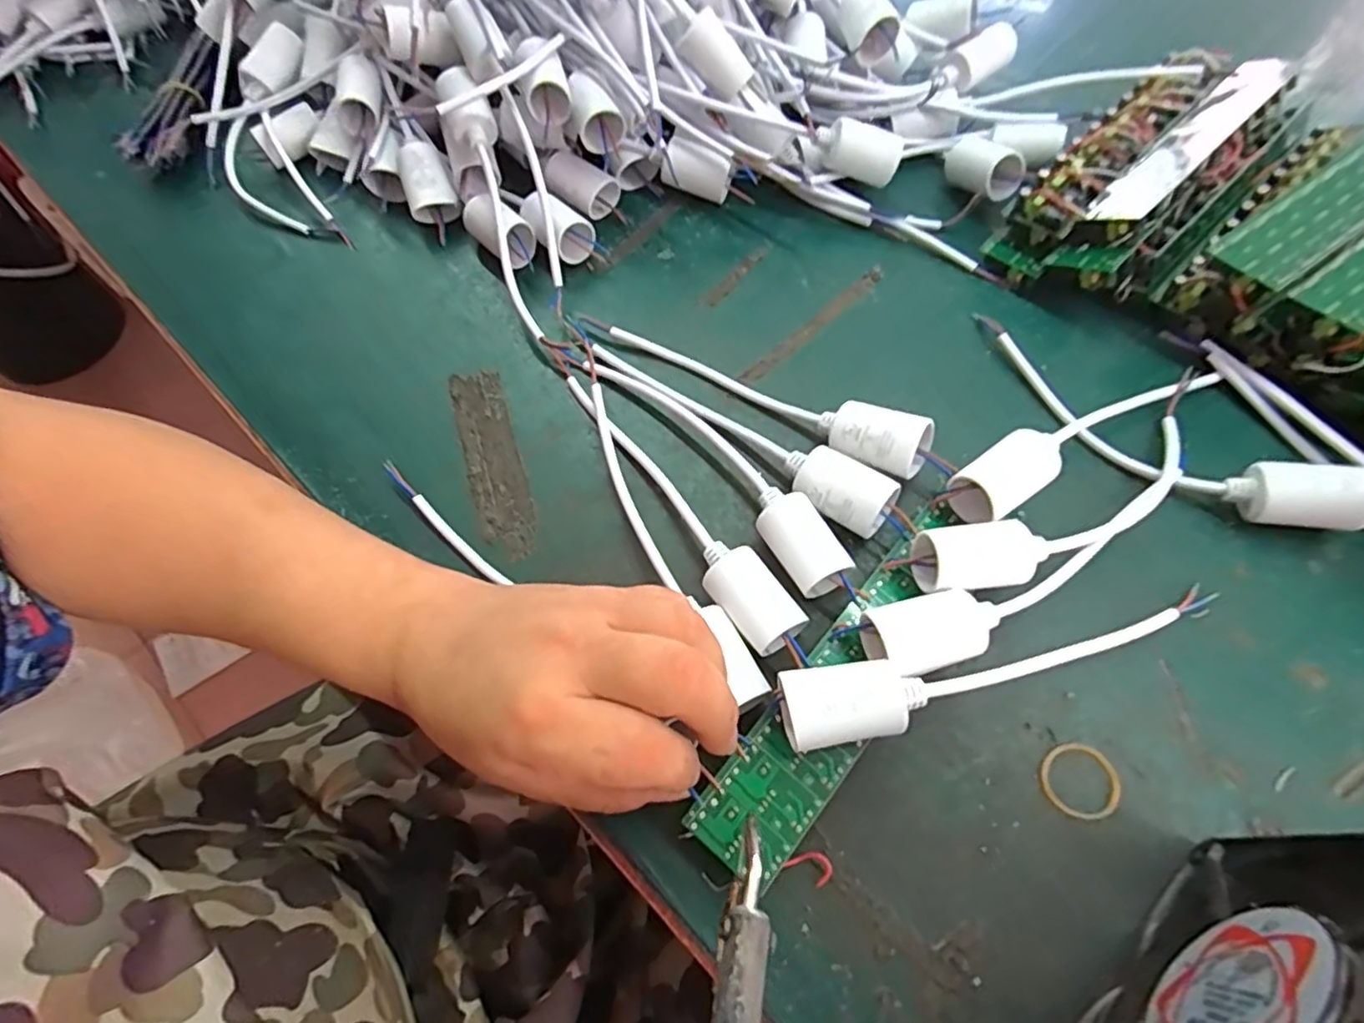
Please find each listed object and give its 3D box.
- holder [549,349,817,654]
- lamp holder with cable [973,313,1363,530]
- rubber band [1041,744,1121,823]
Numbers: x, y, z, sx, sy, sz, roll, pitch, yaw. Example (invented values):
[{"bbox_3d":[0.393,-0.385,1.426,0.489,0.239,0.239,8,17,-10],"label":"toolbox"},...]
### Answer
[{"bbox_3d":[-0.015,-0.015,0.323,0.027,0.028,0.204,-33,67,-14],"label":"holder"},{"bbox_3d":[0.229,-0.045,0.325,0.194,0.037,0.051,40,71,19],"label":"lamp holder with cable"},{"bbox_3d":[0.162,0.109,0.264,0.029,0.004,0.028,-1,63,1],"label":"rubber band"}]

